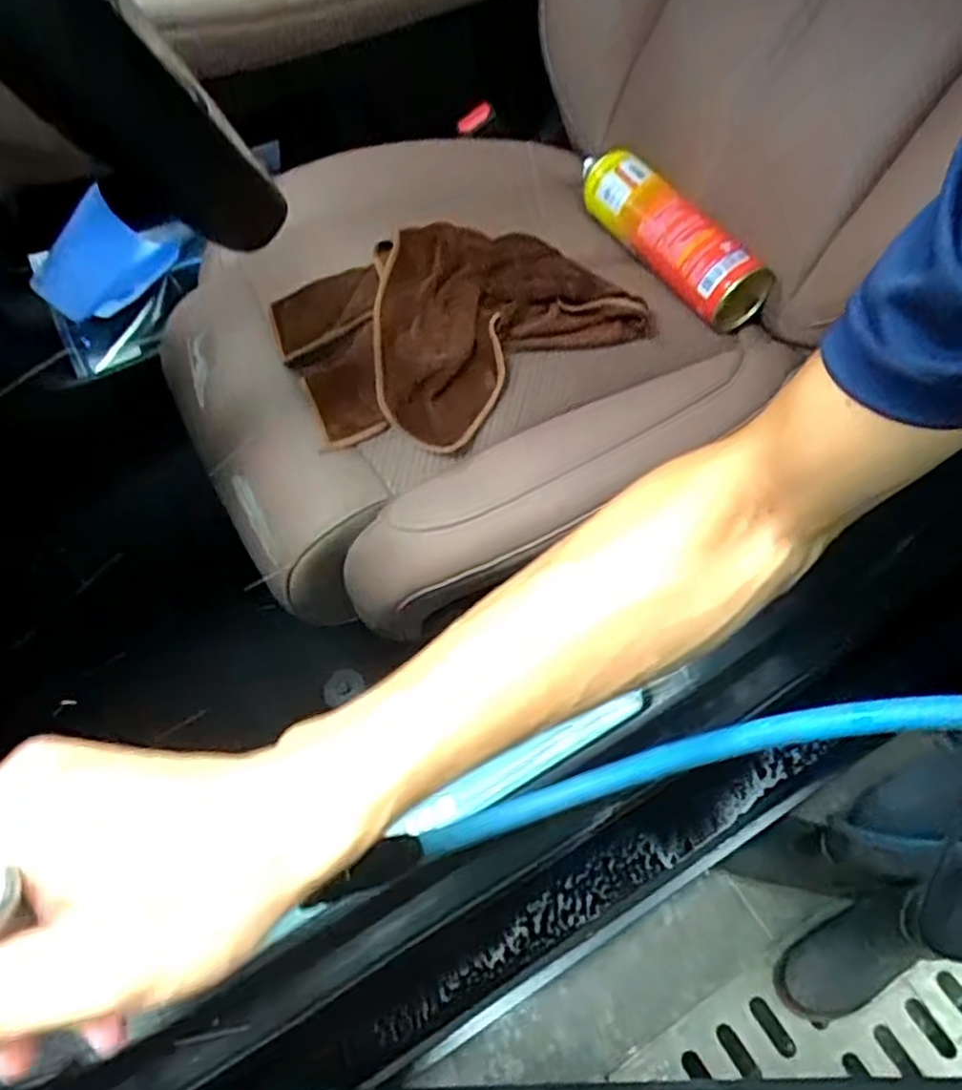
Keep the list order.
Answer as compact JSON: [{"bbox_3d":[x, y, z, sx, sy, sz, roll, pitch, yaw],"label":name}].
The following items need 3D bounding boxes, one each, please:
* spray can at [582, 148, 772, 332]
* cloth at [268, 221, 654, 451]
[{"bbox_3d":[0.178,-0.310,0.743,0.066,0.069,0.233,-33,63,-16],"label":"spray can"},{"bbox_3d":[-0.025,-0.197,0.644,0.308,0.041,0.209,-36,70,-24],"label":"cloth"}]

